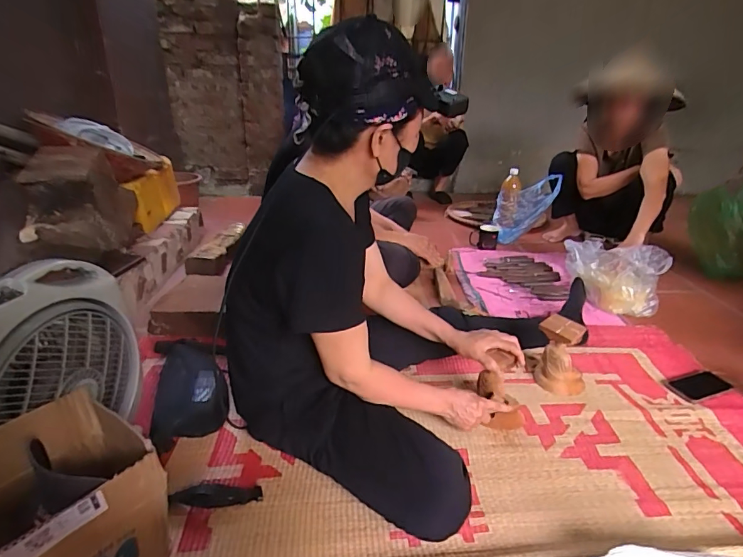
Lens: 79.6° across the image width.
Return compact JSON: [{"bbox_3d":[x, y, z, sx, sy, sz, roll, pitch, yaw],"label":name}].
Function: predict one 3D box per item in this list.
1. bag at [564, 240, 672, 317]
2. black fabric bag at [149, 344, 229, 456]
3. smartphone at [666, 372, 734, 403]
[{"bbox_3d":[0.812,-0.025,1.514,0.320,0.177,0.224,15,27,28],"label":"bag"},{"bbox_3d":[-0.393,0.248,0.984,0.139,0.086,0.263,-7,25,-16],"label":"black fabric bag"},{"bbox_3d":[0.810,0.263,1.101,0.137,0.017,0.079,-9,26,-19],"label":"smartphone"}]

